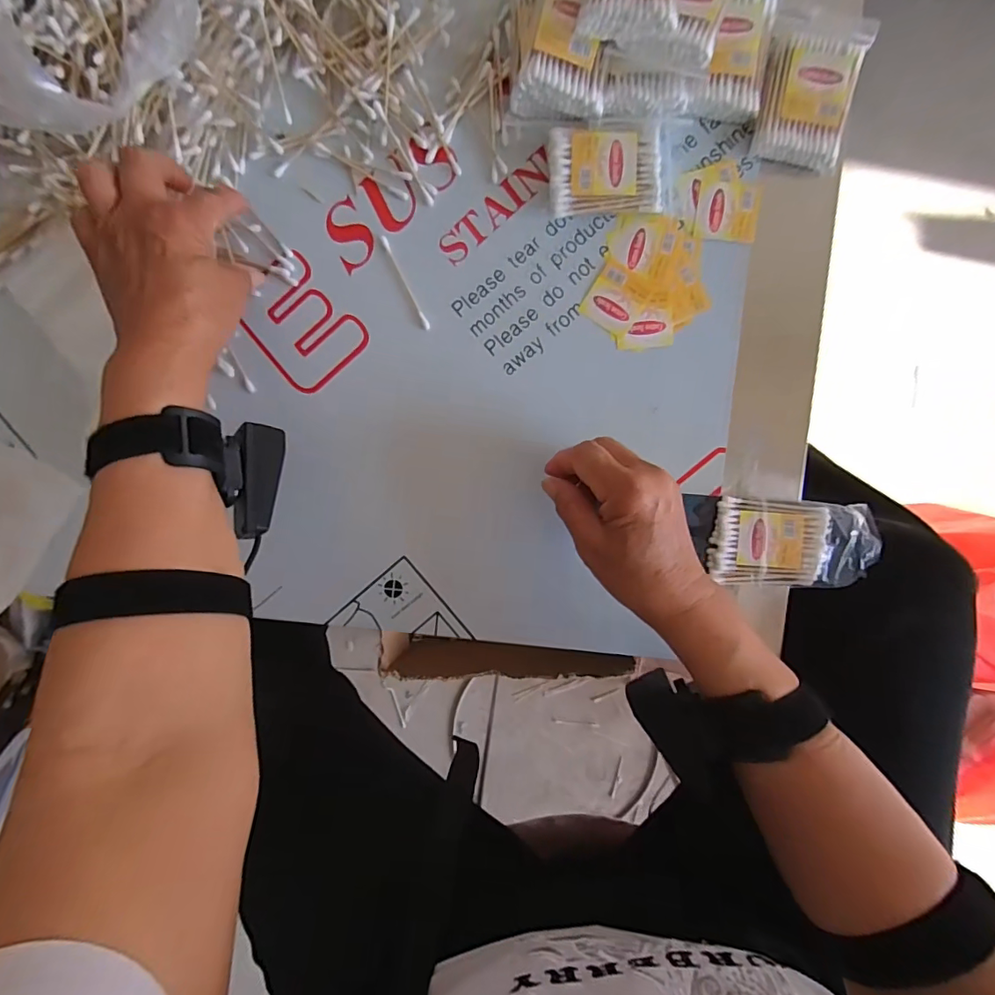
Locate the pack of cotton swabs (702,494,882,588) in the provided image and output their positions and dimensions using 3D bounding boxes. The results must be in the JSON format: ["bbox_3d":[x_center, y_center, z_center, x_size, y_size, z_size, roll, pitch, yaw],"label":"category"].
[{"bbox_3d":[0.214,0.034,0.360,0.113,0.018,0.061,3,93,2],"label":"pack of cotton swabs"}]

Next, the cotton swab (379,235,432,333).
[{"bbox_3d":[-0.068,-0.156,0.364,0.006,0.004,0.073,-27,92,4],"label":"cotton swab"}]

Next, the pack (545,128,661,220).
[{"bbox_3d":[0.074,-0.221,0.344,0.076,0.021,0.050,-1,93,3],"label":"pack"}]

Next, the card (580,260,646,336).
[{"bbox_3d":[0.084,-0.143,0.358,0.036,0.004,0.041,29,94,1],"label":"card"}]

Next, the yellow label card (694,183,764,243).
[{"bbox_3d":[0.162,-0.201,0.351,0.043,0.004,0.039,8,93,2],"label":"yellow label card"}]

